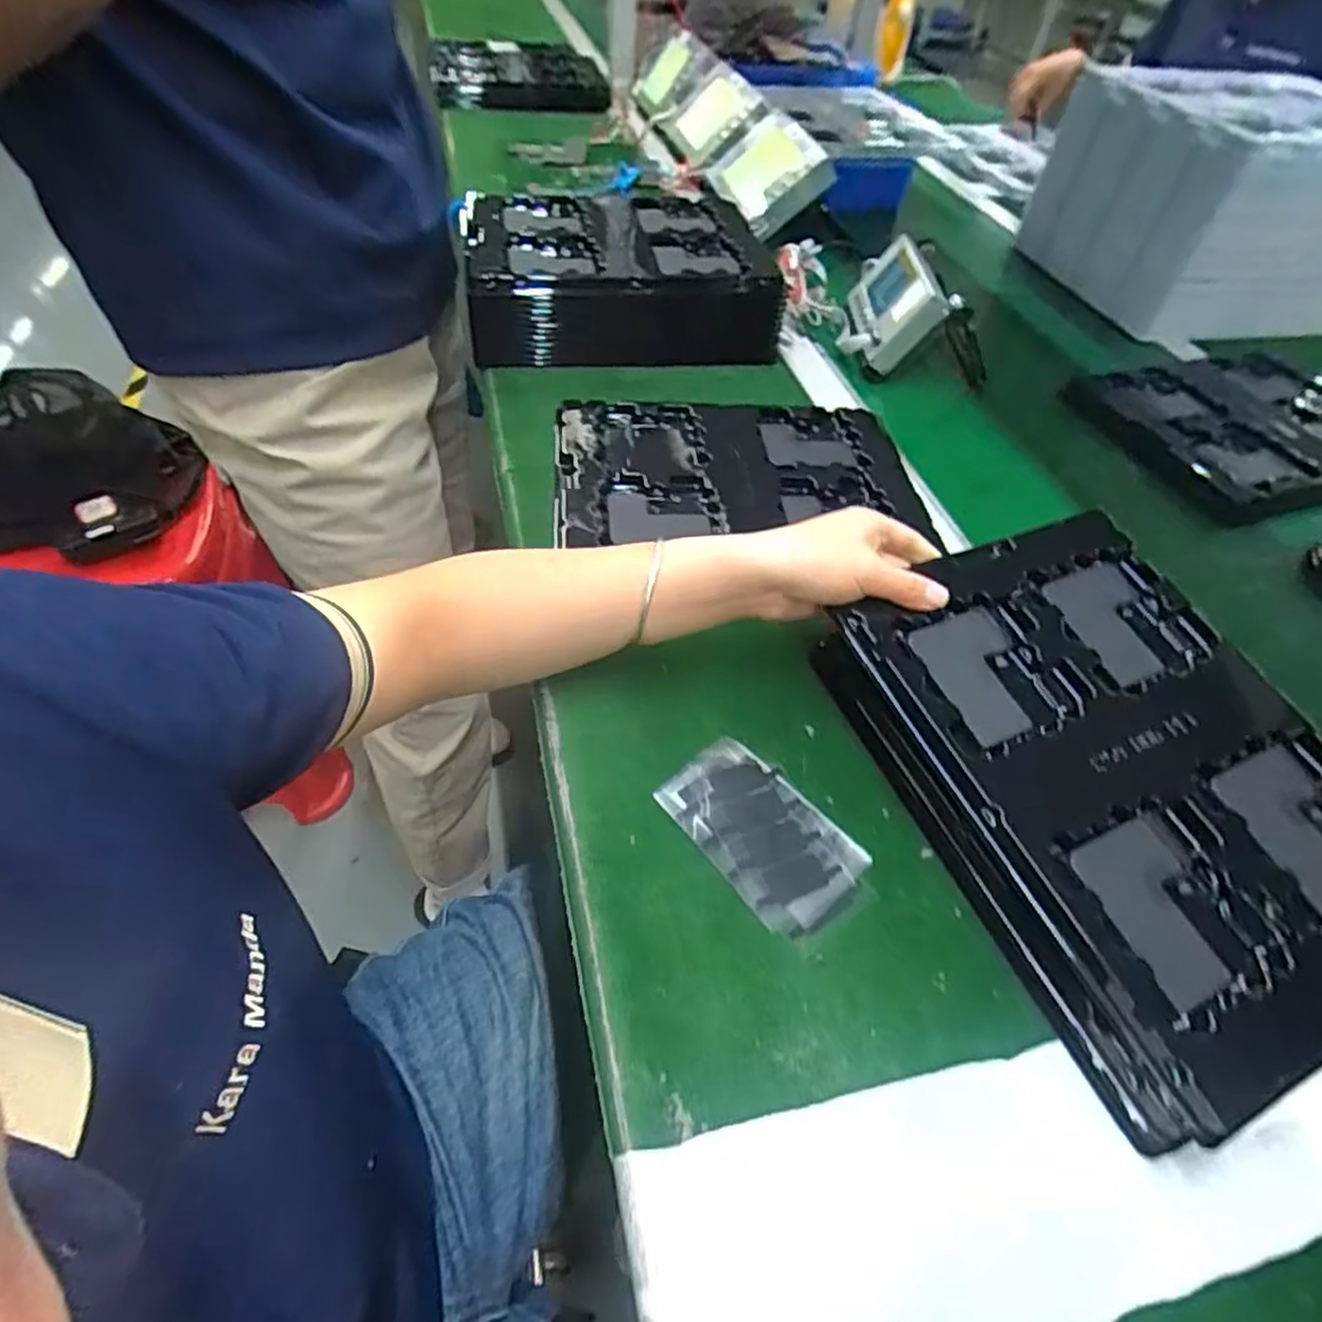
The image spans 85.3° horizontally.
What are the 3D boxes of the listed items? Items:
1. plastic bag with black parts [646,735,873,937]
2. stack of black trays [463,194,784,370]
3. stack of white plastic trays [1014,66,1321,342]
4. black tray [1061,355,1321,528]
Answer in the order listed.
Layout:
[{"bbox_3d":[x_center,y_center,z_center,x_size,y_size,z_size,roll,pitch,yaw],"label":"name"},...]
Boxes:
[{"bbox_3d":[0.056,0.093,0.391,0.067,0.006,0.113,-30,58,-27],"label":"plastic bag with black parts"},{"bbox_3d":[-0.047,-0.419,0.776,0.306,0.084,0.231,-6,50,-11],"label":"stack of black trays"},{"bbox_3d":[0.685,-0.564,0.875,0.305,0.194,0.317,-7,51,-11],"label":"stack of white plastic trays"},{"bbox_3d":[0.586,-0.229,0.715,0.295,0.049,0.222,-14,52,-17],"label":"black tray"}]

